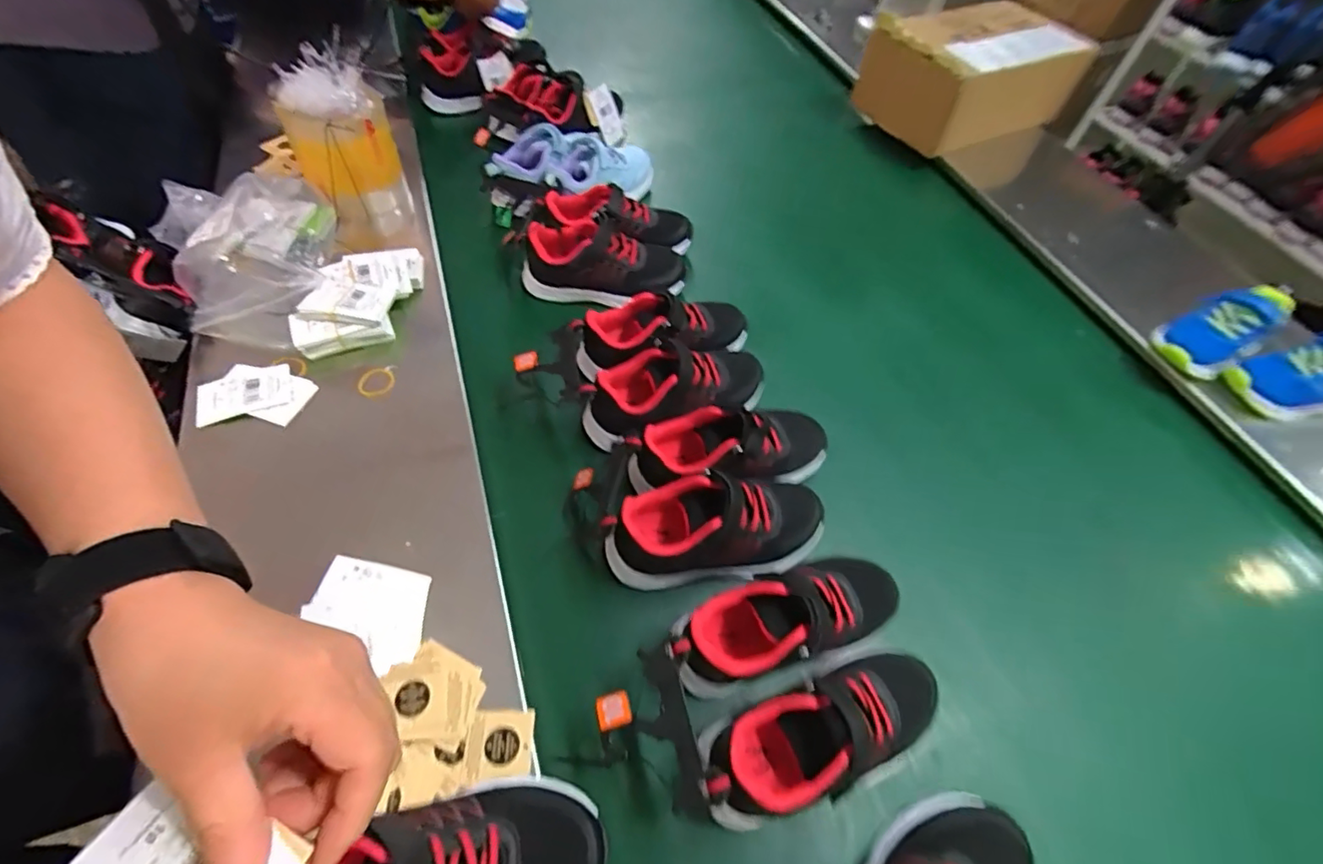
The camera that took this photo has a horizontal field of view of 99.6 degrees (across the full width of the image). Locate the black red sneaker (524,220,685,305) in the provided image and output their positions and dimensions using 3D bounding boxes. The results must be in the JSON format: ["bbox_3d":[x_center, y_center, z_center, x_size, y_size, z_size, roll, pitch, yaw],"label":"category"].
[{"bbox_3d":[-0.067,-0.195,0.664,0.183,0.091,0.076,1,56,-4],"label":"black red sneaker"}]

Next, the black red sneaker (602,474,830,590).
[{"bbox_3d":[0.048,0.076,0.469,0.186,0.065,0.074,-4,57,-7],"label":"black red sneaker"}]

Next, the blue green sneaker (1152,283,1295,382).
[{"bbox_3d":[0.641,-0.122,0.633,0.146,0.059,0.074,-24,61,-19],"label":"blue green sneaker"}]

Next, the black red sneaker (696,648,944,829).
[{"bbox_3d":[0.116,0.208,0.390,0.190,0.082,0.078,-19,60,-16],"label":"black red sneaker"}]

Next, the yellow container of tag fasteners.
[{"bbox_3d":[-0.369,-0.324,0.663,0.112,0.181,0.087,-21,60,-18],"label":"yellow container of tag fasteners"}]

